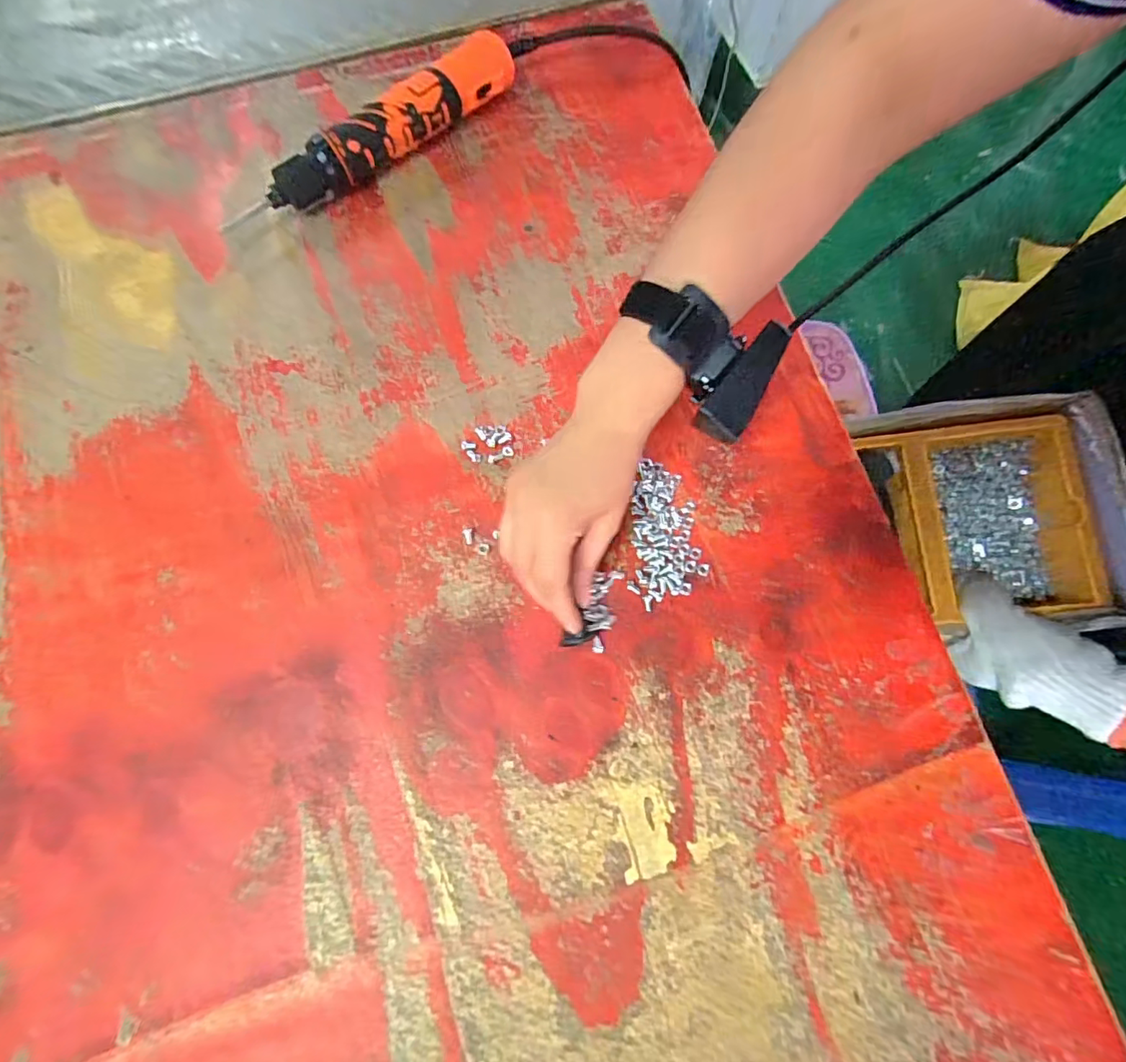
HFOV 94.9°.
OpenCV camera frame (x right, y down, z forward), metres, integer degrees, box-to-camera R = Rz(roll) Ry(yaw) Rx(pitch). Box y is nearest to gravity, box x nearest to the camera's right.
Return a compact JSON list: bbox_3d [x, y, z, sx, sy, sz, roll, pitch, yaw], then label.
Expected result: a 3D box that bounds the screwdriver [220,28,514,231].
[{"bbox_3d":[-0.153,-0.325,0.425,0.271,0.044,0.044,-34,78,-8],"label":"screwdriver"}]

